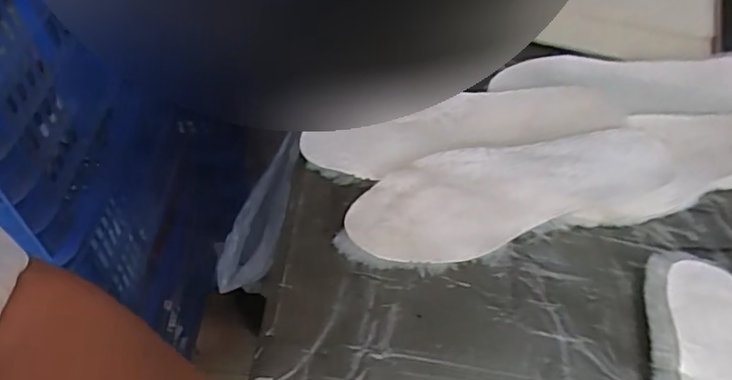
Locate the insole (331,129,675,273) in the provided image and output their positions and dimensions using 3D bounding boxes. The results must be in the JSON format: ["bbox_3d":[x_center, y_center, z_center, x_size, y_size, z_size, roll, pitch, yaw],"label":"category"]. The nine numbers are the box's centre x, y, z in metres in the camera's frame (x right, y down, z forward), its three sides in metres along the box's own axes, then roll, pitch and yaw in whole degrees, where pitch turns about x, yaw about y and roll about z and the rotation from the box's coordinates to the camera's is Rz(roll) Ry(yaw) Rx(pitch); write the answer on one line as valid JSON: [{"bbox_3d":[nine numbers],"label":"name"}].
[{"bbox_3d":[0.115,0.001,0.464,0.280,0.018,0.090,-14,63,-11],"label":"insole"}]

